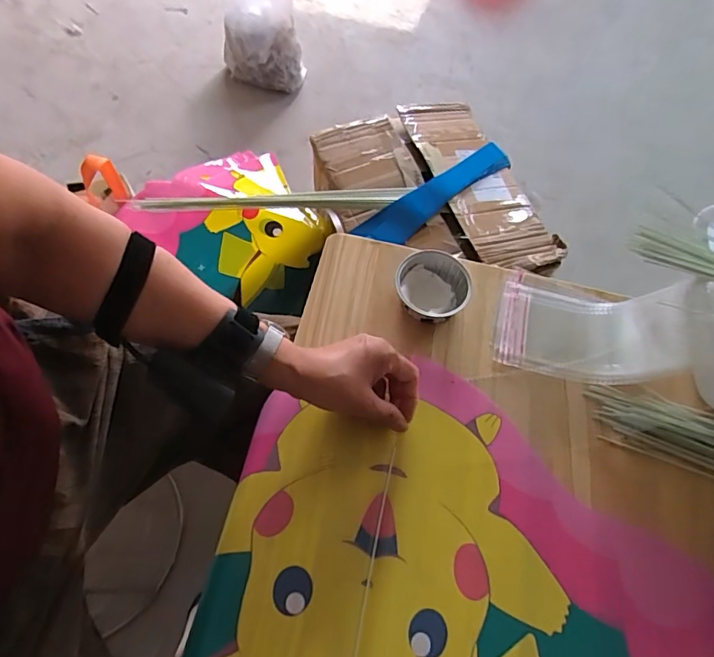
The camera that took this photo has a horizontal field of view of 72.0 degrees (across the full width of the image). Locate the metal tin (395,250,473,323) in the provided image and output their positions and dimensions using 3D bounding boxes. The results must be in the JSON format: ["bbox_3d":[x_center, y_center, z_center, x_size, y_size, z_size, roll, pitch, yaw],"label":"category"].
[{"bbox_3d":[0.082,-0.043,0.543,0.079,0.036,0.077,1,63,-2],"label":"metal tin"}]

